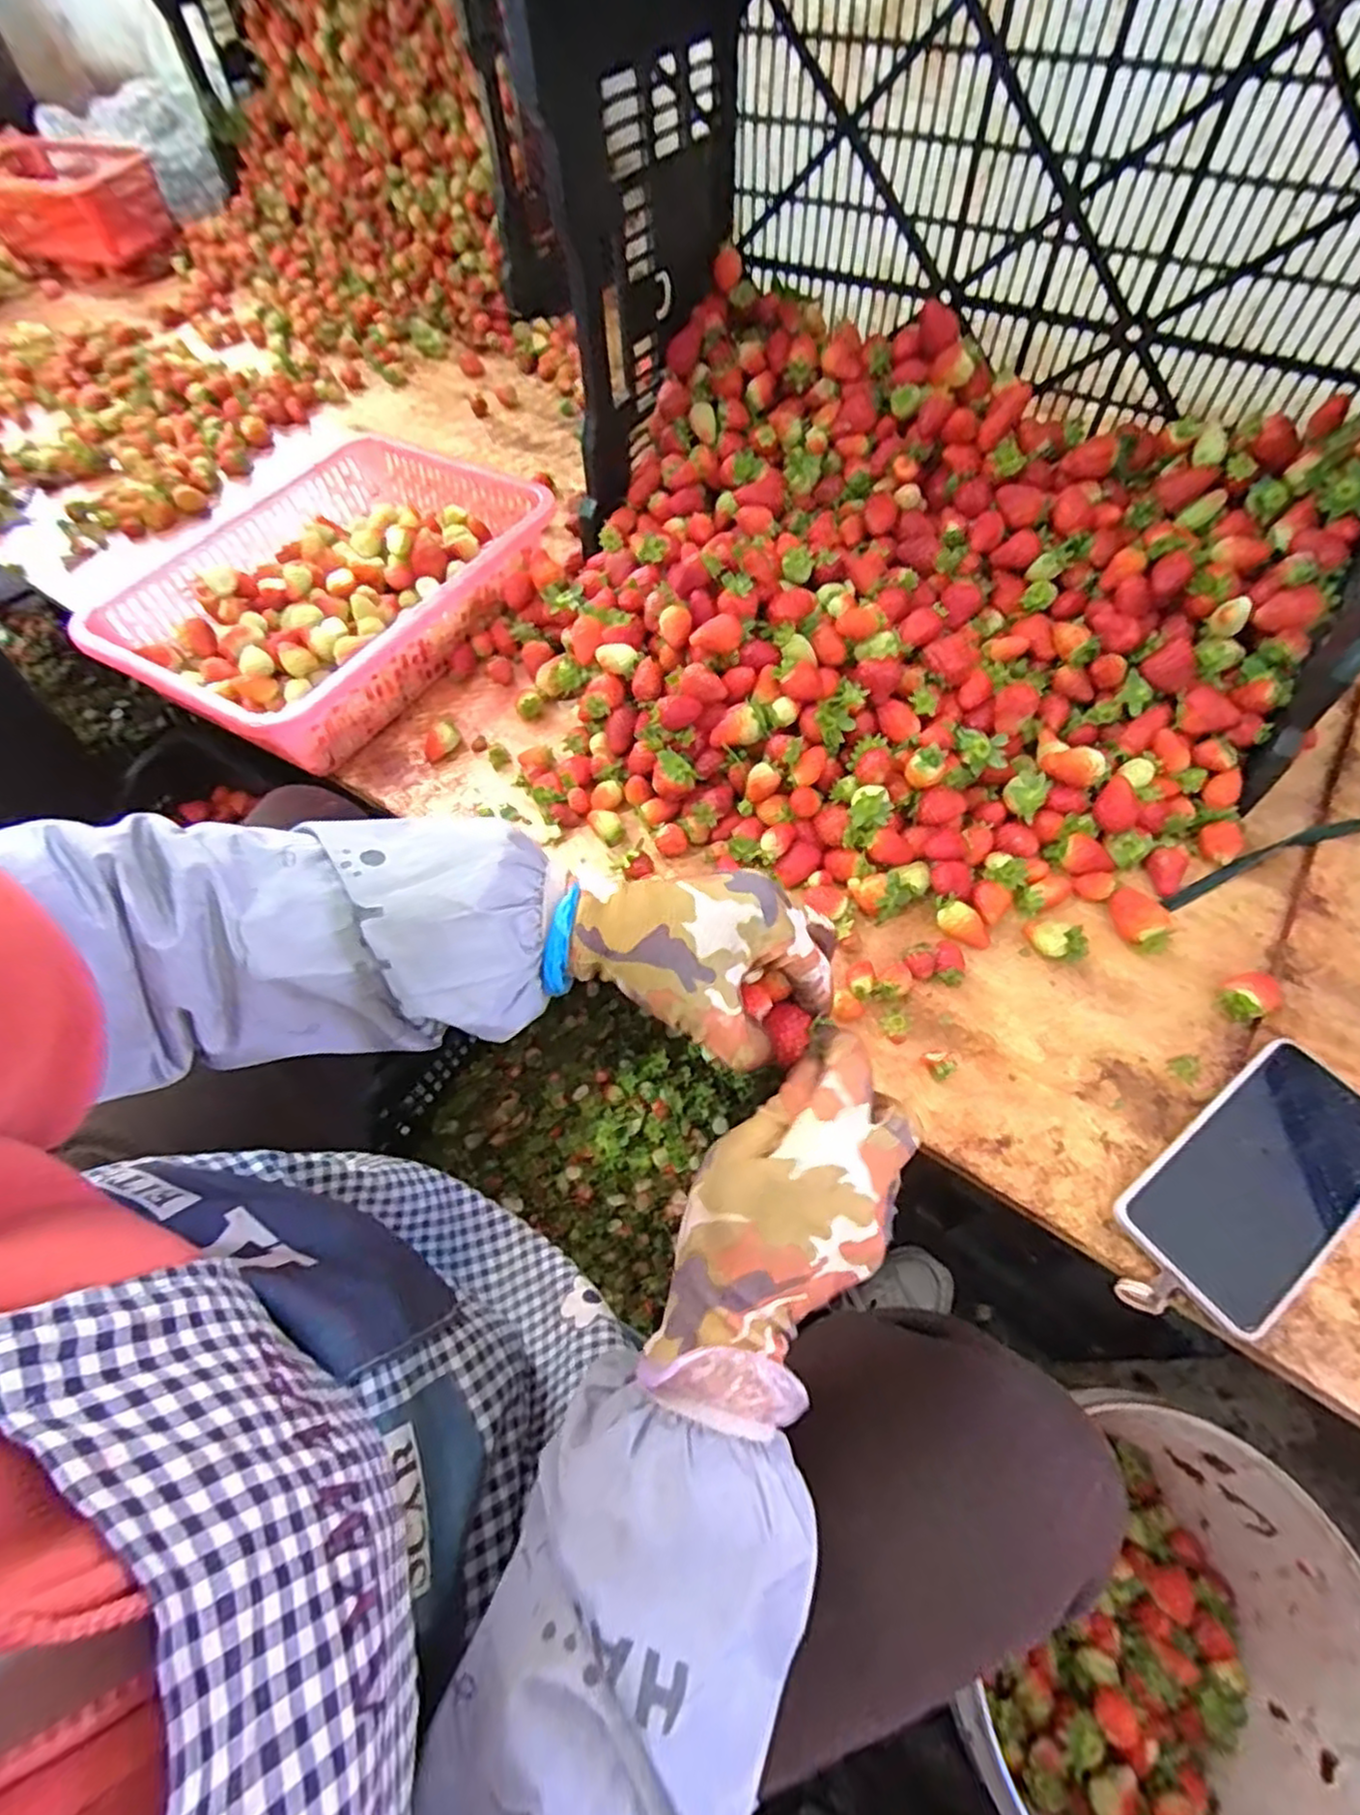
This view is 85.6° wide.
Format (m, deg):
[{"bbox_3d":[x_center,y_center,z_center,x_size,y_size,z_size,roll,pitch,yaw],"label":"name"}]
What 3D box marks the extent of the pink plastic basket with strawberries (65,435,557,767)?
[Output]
[{"bbox_3d":[-0.302,-0.281,0.657,0.259,0.073,0.356,28,65,17],"label":"pink plastic basket with strawberries"}]

